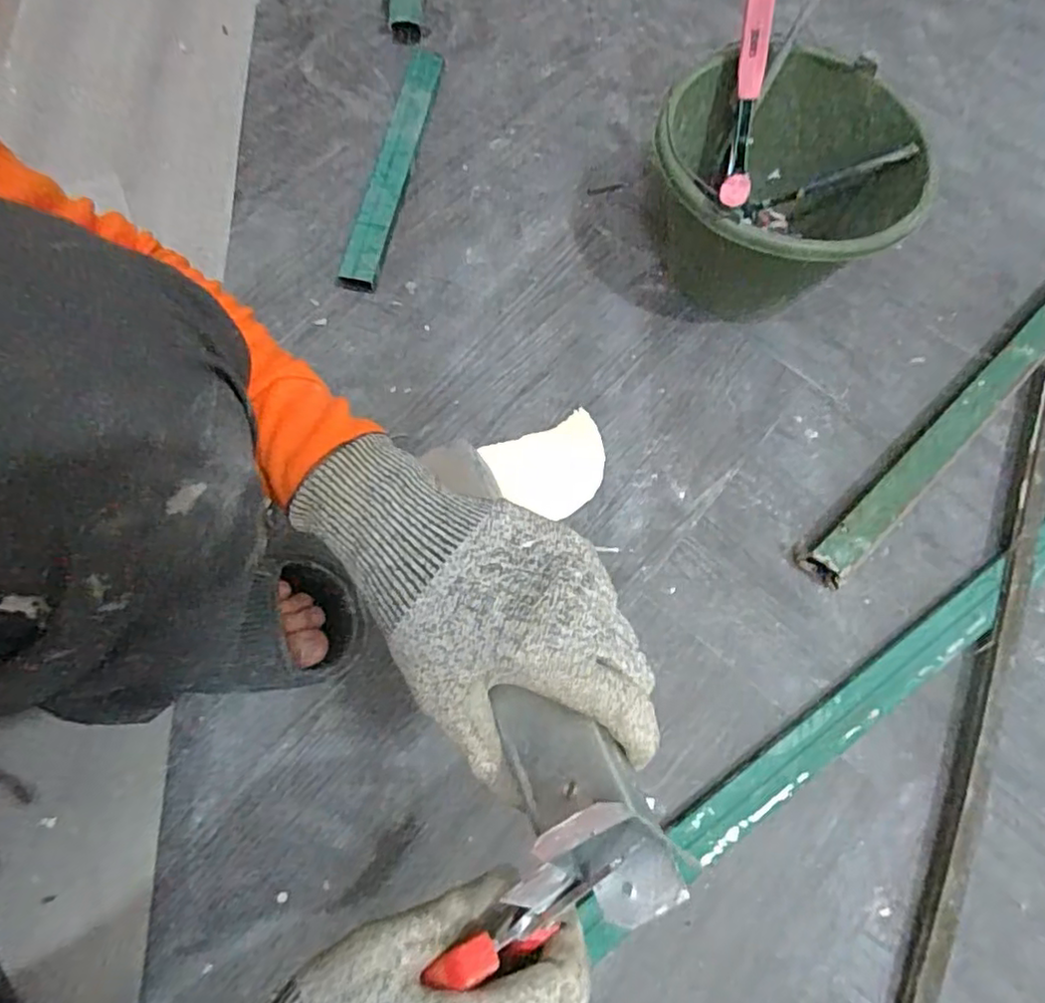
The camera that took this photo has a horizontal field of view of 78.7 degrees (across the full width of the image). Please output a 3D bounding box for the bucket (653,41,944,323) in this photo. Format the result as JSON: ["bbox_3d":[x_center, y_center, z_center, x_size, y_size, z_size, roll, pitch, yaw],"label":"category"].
[{"bbox_3d":[0.244,-0.296,0.648,0.237,0.178,0.235,1,71,-2],"label":"bucket"}]

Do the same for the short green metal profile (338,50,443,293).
[{"bbox_3d":[-0.152,-0.406,0.759,0.043,0.017,0.378,11,71,1],"label":"short green metal profile"}]

